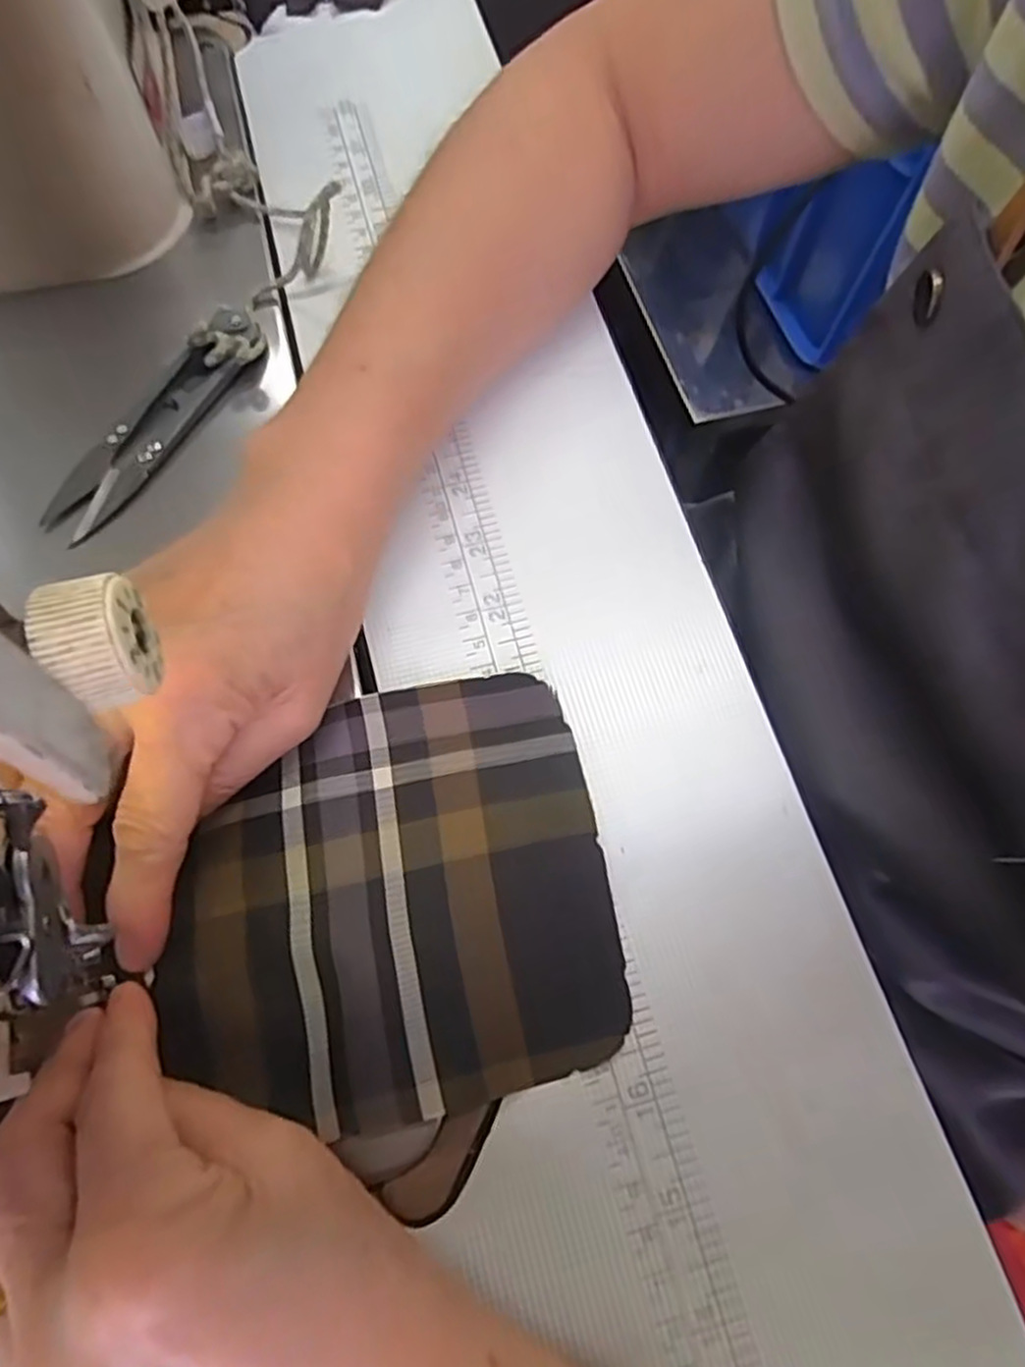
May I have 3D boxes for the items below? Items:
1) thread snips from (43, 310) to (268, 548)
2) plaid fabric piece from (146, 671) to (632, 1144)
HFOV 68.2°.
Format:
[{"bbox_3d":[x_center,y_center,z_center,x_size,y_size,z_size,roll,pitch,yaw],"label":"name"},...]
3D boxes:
[{"bbox_3d":[-0.126,-0.094,0.267,0.025,0.016,0.102,35,72,10],"label":"thread snips"},{"bbox_3d":[-0.035,0.059,0.217,0.122,0.010,0.115,-10,70,-6],"label":"plaid fabric piece"}]

